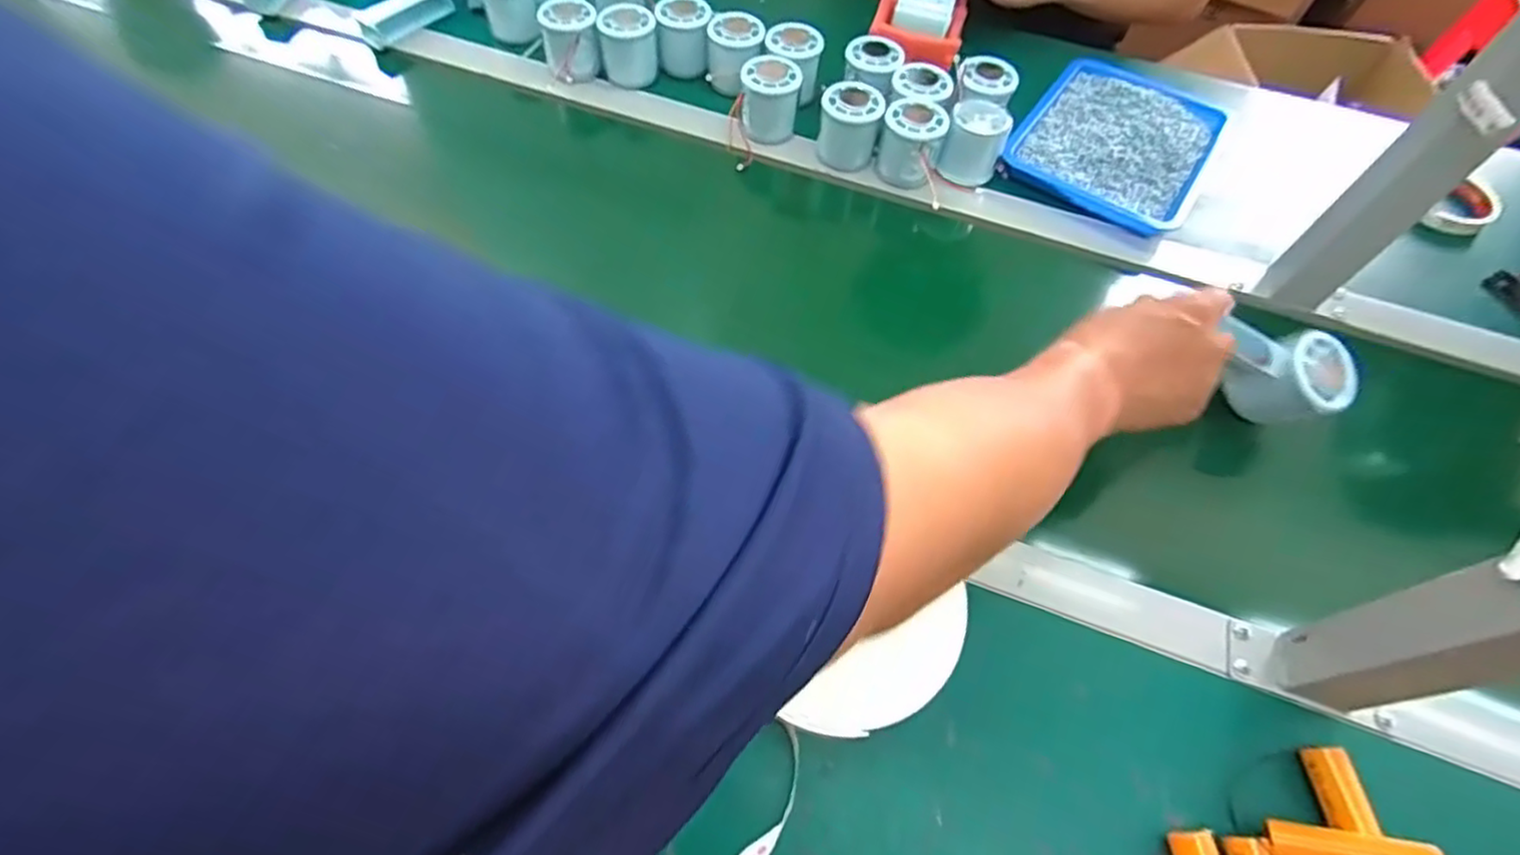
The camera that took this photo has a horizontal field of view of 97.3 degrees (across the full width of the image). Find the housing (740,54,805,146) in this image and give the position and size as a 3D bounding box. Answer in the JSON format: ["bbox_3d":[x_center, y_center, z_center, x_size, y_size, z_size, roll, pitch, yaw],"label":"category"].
[{"bbox_3d":[0.011,-0.317,0.648,0.054,0.058,0.056,10,59,3],"label":"housing"}]

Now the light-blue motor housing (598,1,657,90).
[{"bbox_3d":[-0.135,-0.394,0.692,0.056,0.063,0.046,-3,59,-5],"label":"light-blue motor housing"}]

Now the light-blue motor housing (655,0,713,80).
[{"bbox_3d":[-0.078,-0.409,0.704,0.054,0.059,0.049,-3,59,-5],"label":"light-blue motor housing"}]

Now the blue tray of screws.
[{"bbox_3d":[0.361,-0.292,0.677,0.171,0.023,0.208,28,62,13],"label":"blue tray of screws"}]

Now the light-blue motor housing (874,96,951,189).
[{"bbox_3d":[0.142,-0.268,0.630,0.055,0.058,0.058,22,60,10],"label":"light-blue motor housing"}]

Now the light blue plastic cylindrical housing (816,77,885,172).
[{"bbox_3d":[0.085,-0.288,0.639,0.057,0.059,0.050,10,59,3],"label":"light blue plastic cylindrical housing"}]

